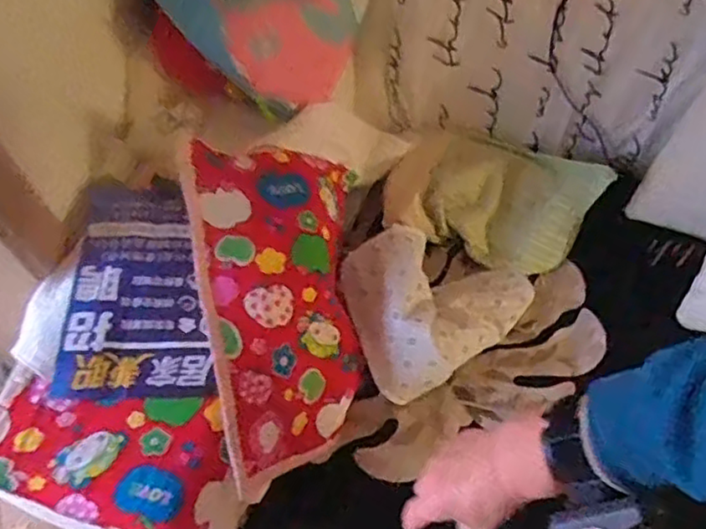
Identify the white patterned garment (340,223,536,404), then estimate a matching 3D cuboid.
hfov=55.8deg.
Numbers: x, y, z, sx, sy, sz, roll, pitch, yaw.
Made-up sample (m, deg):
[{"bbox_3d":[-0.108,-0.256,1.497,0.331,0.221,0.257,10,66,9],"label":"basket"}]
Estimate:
[{"bbox_3d":[0.122,0.036,0.912,0.251,0.109,0.244,-2,57,3],"label":"white patterned garment"}]

